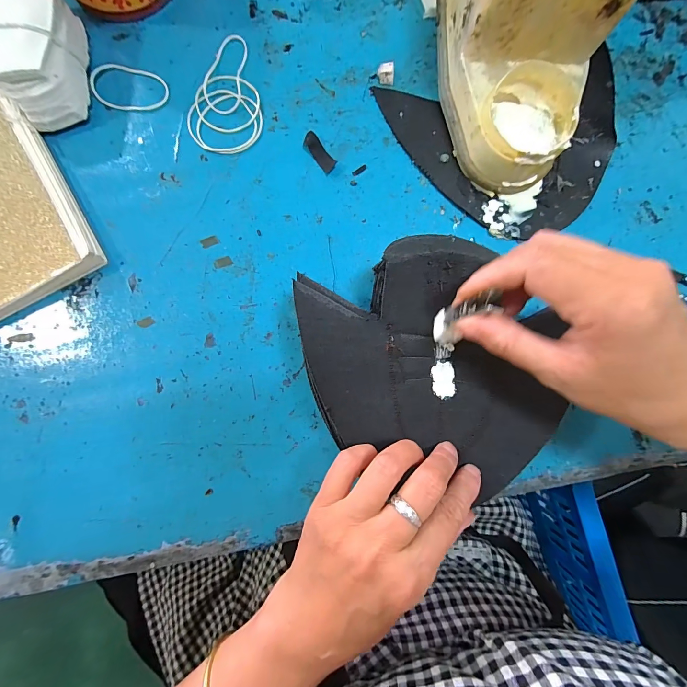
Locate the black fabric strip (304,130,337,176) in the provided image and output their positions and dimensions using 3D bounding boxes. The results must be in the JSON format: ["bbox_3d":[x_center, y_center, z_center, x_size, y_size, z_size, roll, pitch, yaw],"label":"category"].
[{"bbox_3d":[-0.020,-0.161,0.278,0.013,0.006,0.036,-38,88,-4],"label":"black fabric strip"}]

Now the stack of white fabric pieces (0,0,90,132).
[{"bbox_3d":[-0.237,-0.228,0.254,0.056,0.048,0.106,-3,86,-2],"label":"stack of white fabric pieces"}]

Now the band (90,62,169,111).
[{"bbox_3d":[-0.181,-0.217,0.279,0.064,0.005,0.038,13,86,-1],"label":"band"}]

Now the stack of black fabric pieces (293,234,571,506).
[{"bbox_3d":[0.053,0.018,0.214,0.139,0.015,0.165,-18,87,-3],"label":"stack of black fabric pieces"}]

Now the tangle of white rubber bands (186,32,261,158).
[{"bbox_3d":[-0.105,-0.212,0.281,0.062,0.004,0.103,-13,86,-3],"label":"tangle of white rubber bands"}]

